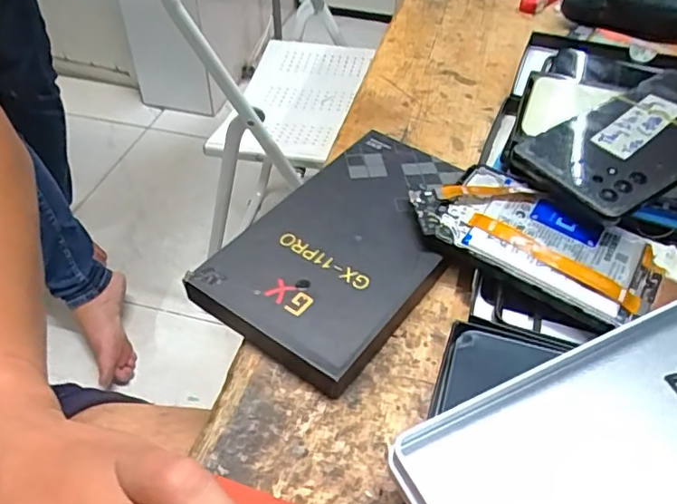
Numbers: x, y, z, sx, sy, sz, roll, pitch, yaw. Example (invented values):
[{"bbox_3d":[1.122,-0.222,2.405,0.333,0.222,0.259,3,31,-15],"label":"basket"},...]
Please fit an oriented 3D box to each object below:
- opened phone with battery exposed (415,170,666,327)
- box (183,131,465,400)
[{"bbox_3d":[0.104,-0.010,0.302,0.125,0.011,0.062,24,52,22],"label":"opened phone with battery exposed"},{"bbox_3d":[0.008,-0.006,0.315,0.095,0.022,0.162,29,54,25],"label":"box"}]

